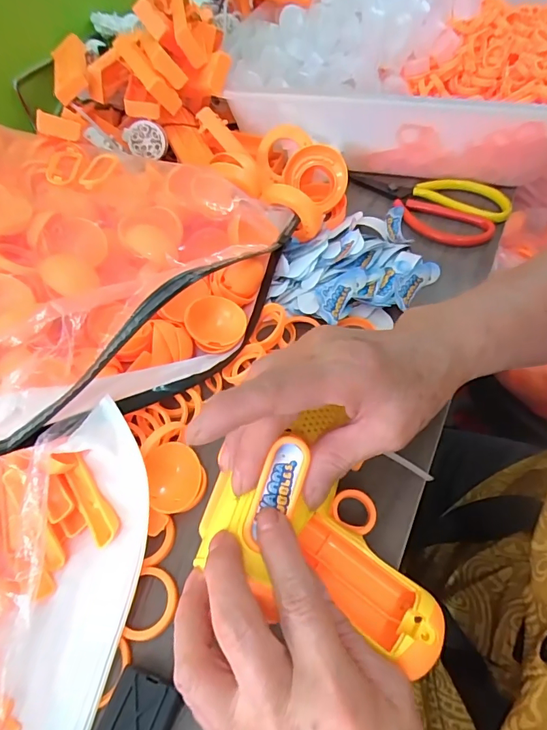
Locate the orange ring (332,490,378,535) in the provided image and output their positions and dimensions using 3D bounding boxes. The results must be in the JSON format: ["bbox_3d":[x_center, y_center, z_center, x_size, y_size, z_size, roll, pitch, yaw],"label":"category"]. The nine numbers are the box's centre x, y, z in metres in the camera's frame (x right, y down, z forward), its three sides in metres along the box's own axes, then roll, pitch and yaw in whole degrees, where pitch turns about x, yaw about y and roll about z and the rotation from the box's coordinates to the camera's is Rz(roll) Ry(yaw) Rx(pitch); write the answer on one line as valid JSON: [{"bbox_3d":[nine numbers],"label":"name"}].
[{"bbox_3d":[0.043,0.078,0.234,0.024,0.004,0.022,3,55,-5],"label":"orange ring"}]

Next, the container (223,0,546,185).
[{"bbox_3d":[0.140,-0.307,0.456,0.336,0.103,0.259,8,55,10],"label":"container"}]

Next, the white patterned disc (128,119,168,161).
[{"bbox_3d":[-0.121,-0.216,0.419,0.035,0.034,0.006,-5,42,-8],"label":"white patterned disc"}]

